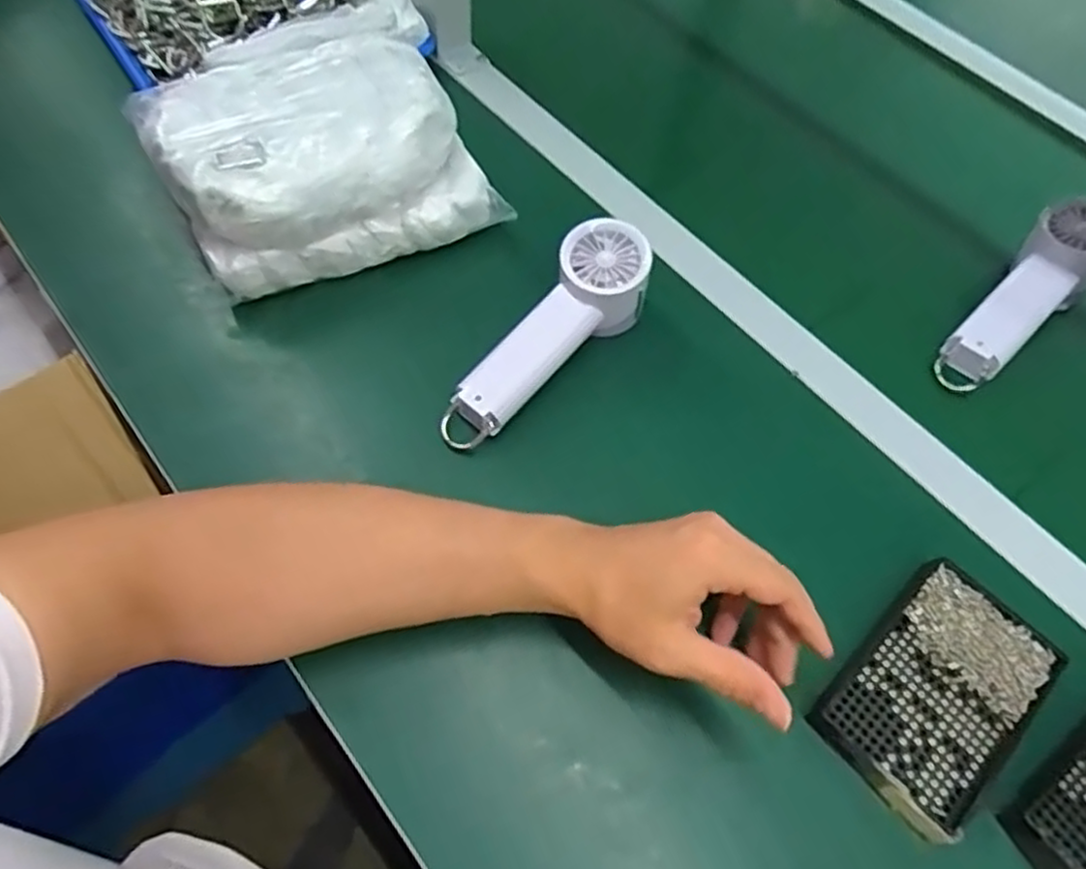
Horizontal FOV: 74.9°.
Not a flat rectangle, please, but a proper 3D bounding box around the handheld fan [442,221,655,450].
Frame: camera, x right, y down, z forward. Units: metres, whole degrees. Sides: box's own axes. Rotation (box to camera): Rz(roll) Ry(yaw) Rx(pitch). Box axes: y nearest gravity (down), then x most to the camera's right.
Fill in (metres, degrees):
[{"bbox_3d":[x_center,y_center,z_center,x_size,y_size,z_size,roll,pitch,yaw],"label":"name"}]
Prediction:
[{"bbox_3d":[0.003,-0.065,0.509,0.062,0.059,0.197,39,81,17],"label":"handheld fan"}]

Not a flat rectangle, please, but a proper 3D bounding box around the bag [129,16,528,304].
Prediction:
[{"bbox_3d":[-0.179,-0.227,0.547,0.214,0.082,0.229,-28,66,-17],"label":"bag"}]

